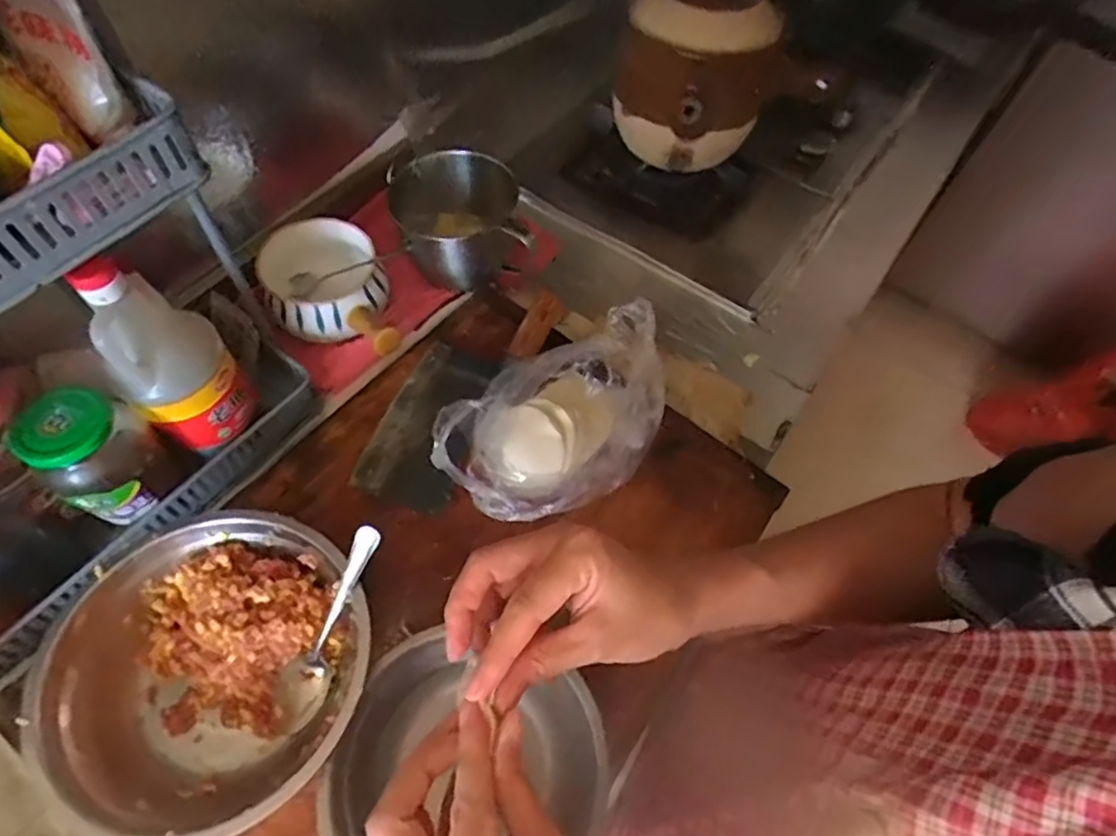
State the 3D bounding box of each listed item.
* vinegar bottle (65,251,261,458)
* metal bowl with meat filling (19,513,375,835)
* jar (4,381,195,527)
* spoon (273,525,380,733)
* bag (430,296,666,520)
[{"bbox_3d":[-0.309,-0.048,0.498,0.079,0.195,0.072,-35,67,-21],"label":"vinegar bottle"},{"bbox_3d":[-0.236,0.177,0.439,0.201,0.067,0.194,-19,62,-14],"label":"metal bowl with meat filling"},{"bbox_3d":[-0.358,0.029,0.487,0.068,0.097,0.078,23,61,10],"label":"jar"},{"bbox_3d":[-0.163,0.150,0.447,0.032,0.024,0.159,29,99,13],"label":"spoon"},{"bbox_3d":[0.007,-0.004,0.546,0.135,0.058,0.228,40,65,19],"label":"bag"}]

